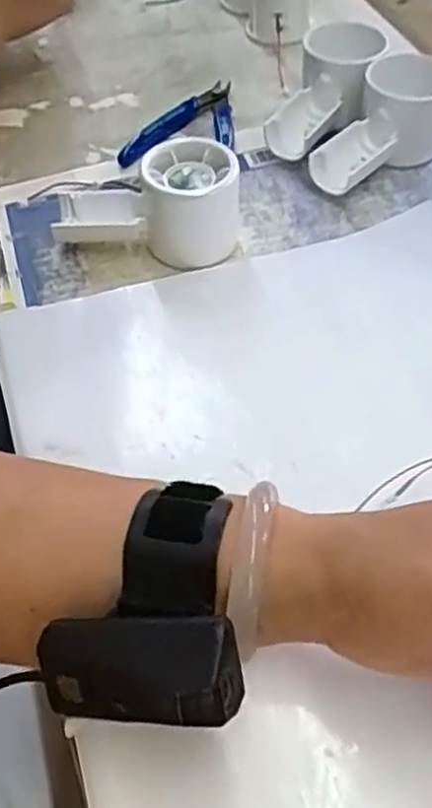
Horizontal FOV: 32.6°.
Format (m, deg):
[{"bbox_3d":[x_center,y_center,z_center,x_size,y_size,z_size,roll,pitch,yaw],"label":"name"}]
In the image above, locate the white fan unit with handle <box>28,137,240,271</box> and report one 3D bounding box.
[{"bbox_3d":[-0.052,-0.124,0.456,0.135,0.057,0.056,9,54,9],"label":"white fan unit with handle"}]

